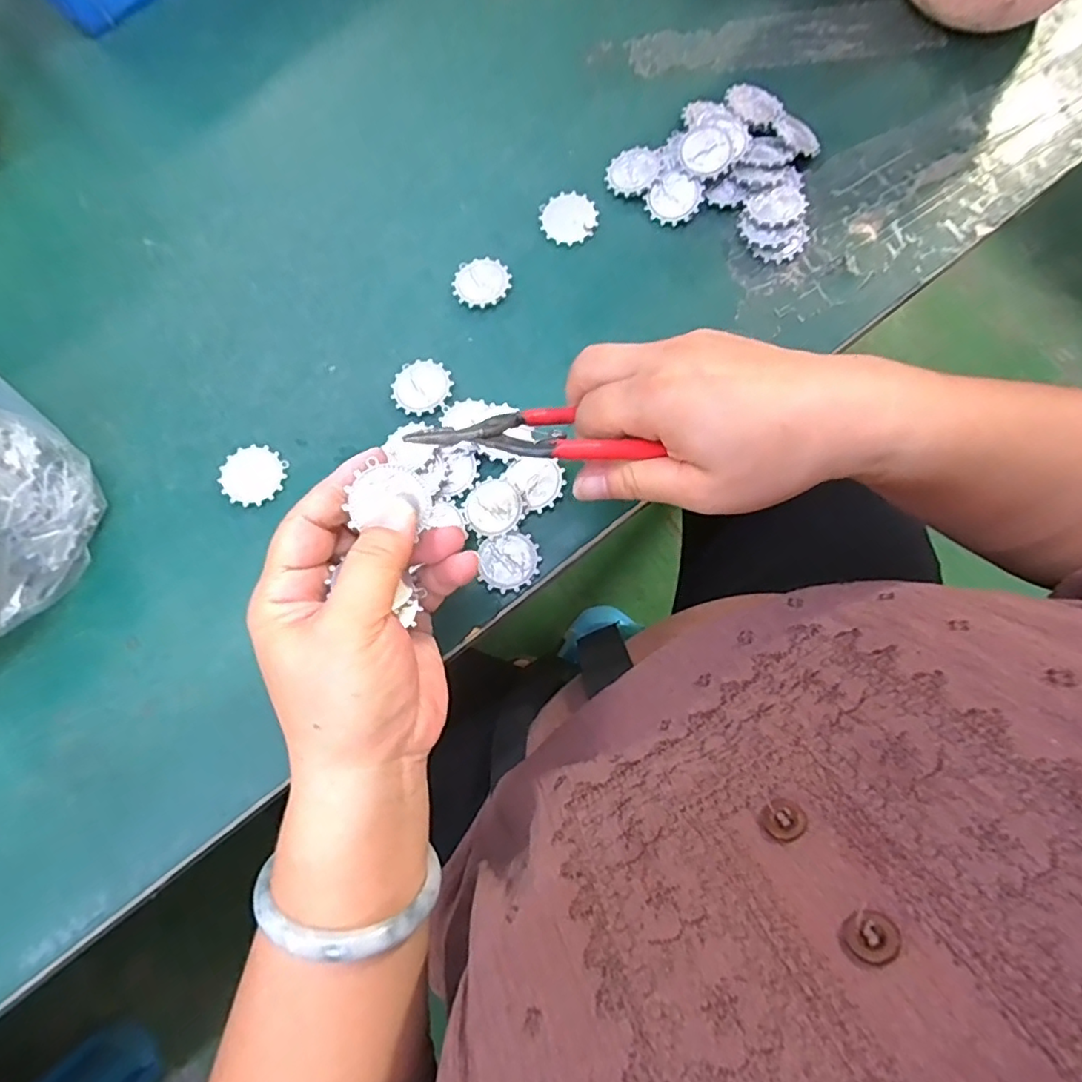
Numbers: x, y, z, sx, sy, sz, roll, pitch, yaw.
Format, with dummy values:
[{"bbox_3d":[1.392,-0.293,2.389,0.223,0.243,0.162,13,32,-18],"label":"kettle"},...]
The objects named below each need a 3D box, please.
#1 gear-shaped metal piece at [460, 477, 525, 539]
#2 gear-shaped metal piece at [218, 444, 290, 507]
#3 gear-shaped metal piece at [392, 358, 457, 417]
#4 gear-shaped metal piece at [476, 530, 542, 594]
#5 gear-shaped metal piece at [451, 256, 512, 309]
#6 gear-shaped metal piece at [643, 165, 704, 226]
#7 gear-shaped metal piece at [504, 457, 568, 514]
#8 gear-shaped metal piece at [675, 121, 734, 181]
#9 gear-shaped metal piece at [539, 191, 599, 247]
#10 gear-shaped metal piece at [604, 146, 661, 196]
[{"bbox_3d":[-0.026,-0.018,0.311,0.031,0.005,0.030,-17,77,-3],"label":"gear-shaped metal piece"},{"bbox_3d":[-0.158,-0.036,0.322,0.034,0.004,0.033,1,74,-5],"label":"gear-shaped metal piece"},{"bbox_3d":[-0.067,-0.087,0.330,0.034,0.005,0.033,0,77,1],"label":"gear-shaped metal piece"},{"bbox_3d":[-0.016,0.011,0.304,0.030,0.004,0.030,-9,77,-1],"label":"gear-shaped metal piece"},{"bbox_3d":[-0.035,-0.152,0.343,0.033,0.006,0.032,0,77,1],"label":"gear-shaped metal piece"},{"bbox_3d":[0.080,-0.205,0.349,0.032,0.004,0.030,0,91,12],"label":"gear-shaped metal piece"},{"bbox_3d":[0.000,-0.032,0.313,0.026,0.004,0.029,-30,78,-6],"label":"gear-shaped metal piece"},{"bbox_3d":[0.097,-0.232,0.346,0.033,0.005,0.034,0,88,11],"label":"gear-shaped metal piece"},{"bbox_3d":[0.017,-0.195,0.354,0.033,0.004,0.033,0,77,1],"label":"gear-shaped metal piece"},{"bbox_3d":[0.056,-0.226,0.356,0.031,0.008,0.033,11,78,3],"label":"gear-shaped metal piece"}]

